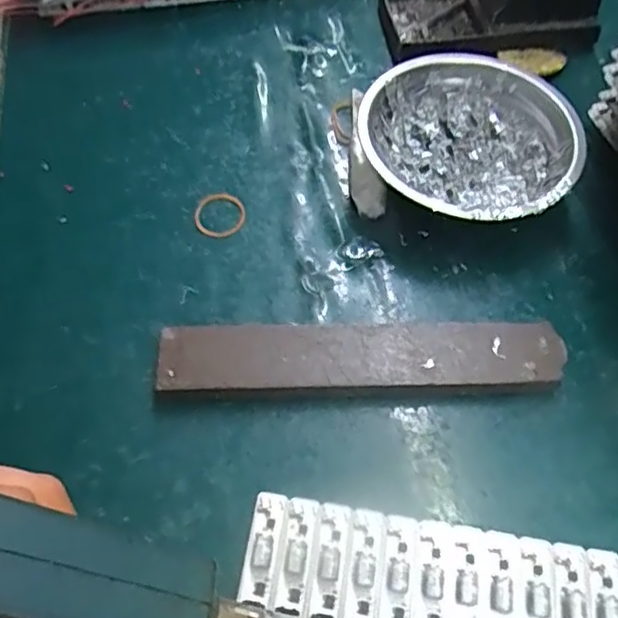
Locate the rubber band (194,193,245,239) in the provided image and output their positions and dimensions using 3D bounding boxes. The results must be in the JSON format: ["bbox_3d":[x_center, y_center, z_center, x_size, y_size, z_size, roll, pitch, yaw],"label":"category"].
[{"bbox_3d":[-0.053,-0.057,0.376,0.030,0.004,0.032,1,60,-1],"label":"rubber band"}]

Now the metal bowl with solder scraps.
[{"bbox_3d":[0.093,-0.094,0.374,0.122,0.043,0.122,1,60,-1],"label":"metal bowl with solder scraps"}]

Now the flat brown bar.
[{"bbox_3d":[0.027,0.026,0.318,0.198,0.017,0.037,-1,60,-2],"label":"flat brown bar"}]

